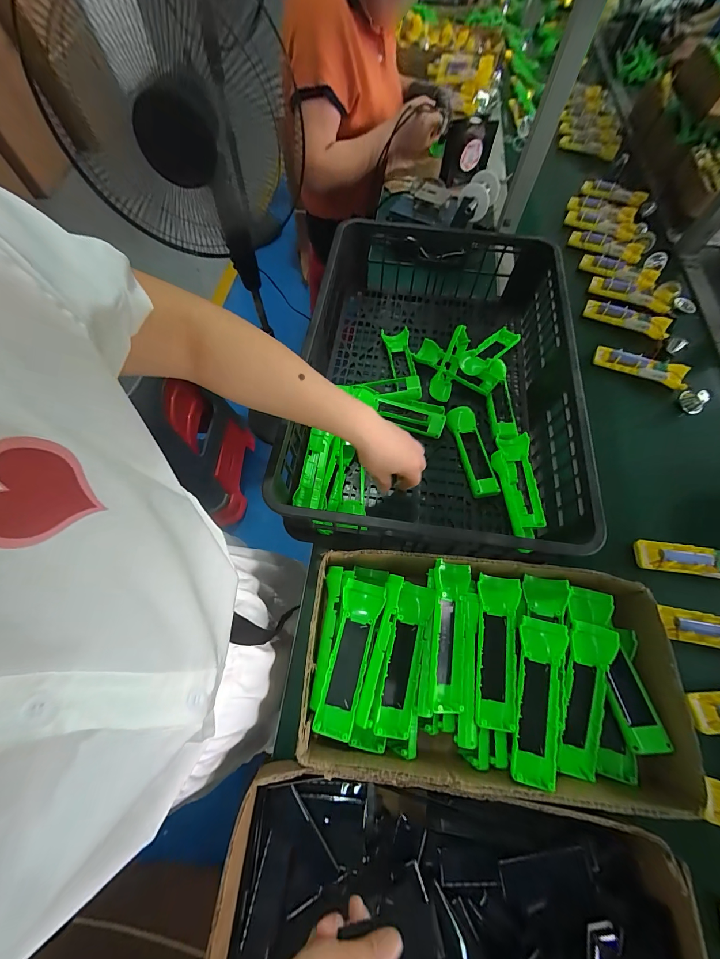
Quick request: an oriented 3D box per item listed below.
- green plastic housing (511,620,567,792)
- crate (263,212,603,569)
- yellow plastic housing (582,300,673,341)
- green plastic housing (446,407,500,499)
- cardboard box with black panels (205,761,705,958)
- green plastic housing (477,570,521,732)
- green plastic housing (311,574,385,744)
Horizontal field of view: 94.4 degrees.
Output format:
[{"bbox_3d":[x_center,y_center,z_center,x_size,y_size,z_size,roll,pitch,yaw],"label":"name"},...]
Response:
[{"bbox_3d":[0.199,0.247,0.383,0.050,0.029,0.164,15,68,7],"label":"green plastic housing"},{"bbox_3d":[0.127,-0.193,0.584,0.411,0.187,0.645,8,67,5],"label":"crate"},{"bbox_3d":[0.581,-0.354,0.722,0.171,0.026,0.041,27,70,12],"label":"yellow plastic housing"},{"bbox_3d":[0.192,-0.048,0.565,0.052,0.028,0.163,-12,67,-4],"label":"green plastic housing"},{"bbox_3d":[0.084,0.435,0.308,0.424,0.073,0.238,8,67,4],"label":"cardboard box with black panels"},{"bbox_3d":[0.160,0.199,0.400,0.048,0.023,0.162,11,68,6],"label":"green plastic housing"},{"bbox_3d":[-0.010,0.204,0.390,0.048,0.020,0.162,11,68,6],"label":"green plastic housing"}]

